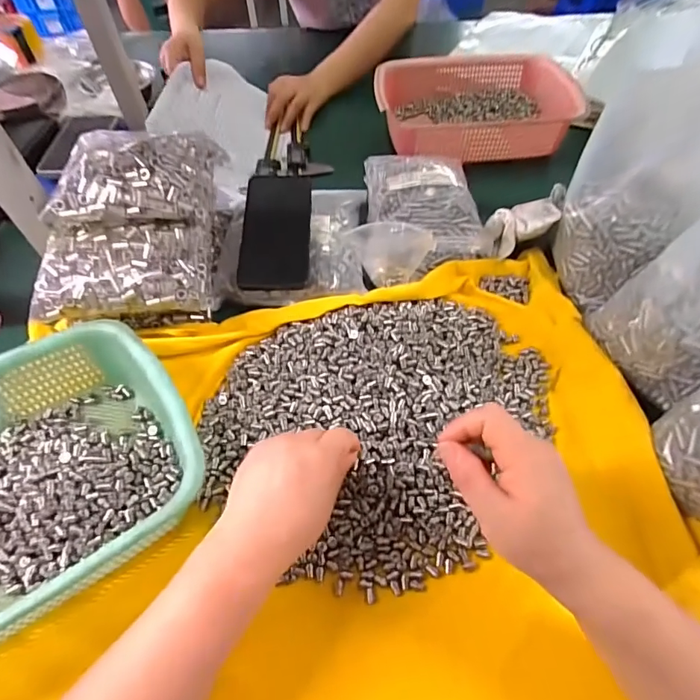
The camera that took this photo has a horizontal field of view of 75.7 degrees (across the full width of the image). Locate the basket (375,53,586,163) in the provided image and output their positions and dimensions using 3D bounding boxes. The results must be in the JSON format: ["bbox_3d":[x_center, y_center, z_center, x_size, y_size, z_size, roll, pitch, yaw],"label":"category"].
[{"bbox_3d":[0.188,-0.390,0.717,0.284,0.078,0.224,-3,54,1],"label":"basket"}]

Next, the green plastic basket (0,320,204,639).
[{"bbox_3d":[-0.269,0.108,0.346,0.290,0.098,0.215,-32,64,-16],"label":"green plastic basket"}]

